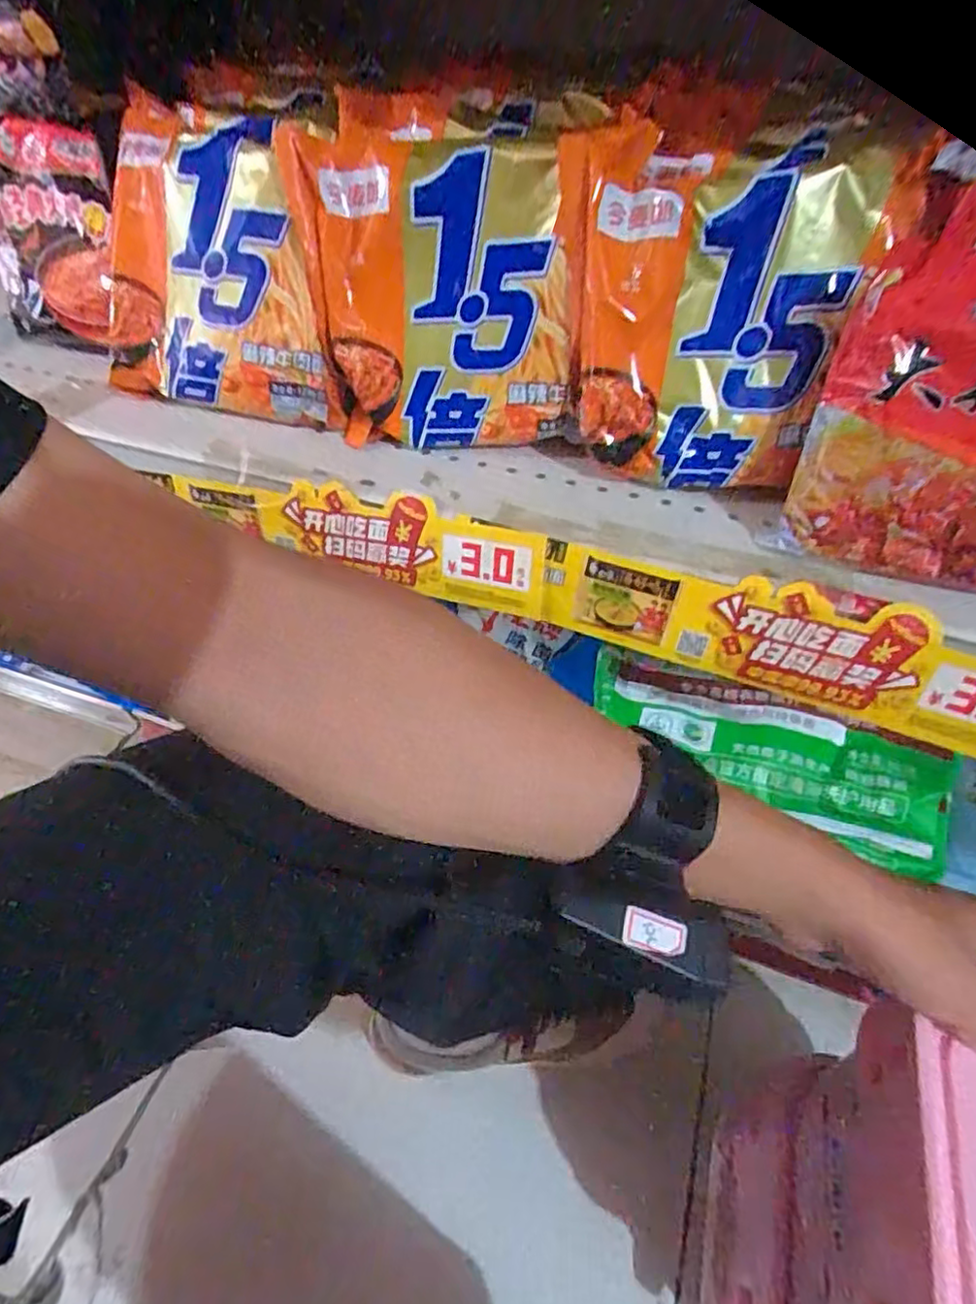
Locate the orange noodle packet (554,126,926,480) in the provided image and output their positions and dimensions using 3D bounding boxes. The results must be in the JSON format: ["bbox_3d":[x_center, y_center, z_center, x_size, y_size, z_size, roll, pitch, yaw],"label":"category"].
[{"bbox_3d":[0.109,-0.170,0.343,0.141,0.155,0.049,16,23,6],"label":"orange noodle packet"}]

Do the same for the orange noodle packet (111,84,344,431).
[{"bbox_3d":[-0.160,-0.229,0.396,0.167,0.162,0.028,18,20,19],"label":"orange noodle packet"}]

